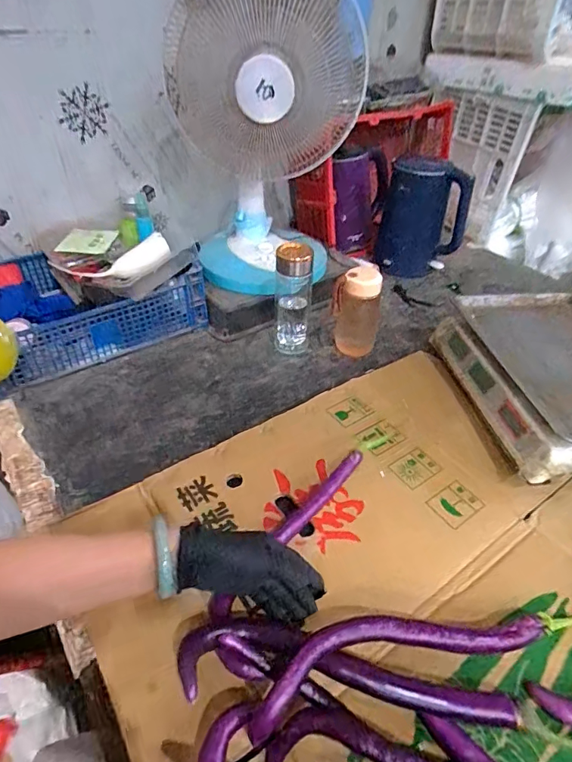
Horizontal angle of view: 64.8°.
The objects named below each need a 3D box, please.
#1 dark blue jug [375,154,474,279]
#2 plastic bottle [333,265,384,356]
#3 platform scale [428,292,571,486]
[{"bbox_3d":[0.312,-0.363,1.044,0.188,0.251,0.131,7,41,7],"label":"dark blue jug"},{"bbox_3d":[0.125,-0.120,0.822,0.081,0.165,0.068,11,41,11],"label":"plastic bottle"},{"bbox_3d":[0.409,-0.013,0.674,0.267,0.073,0.333,-5,41,-8],"label":"platform scale"}]

